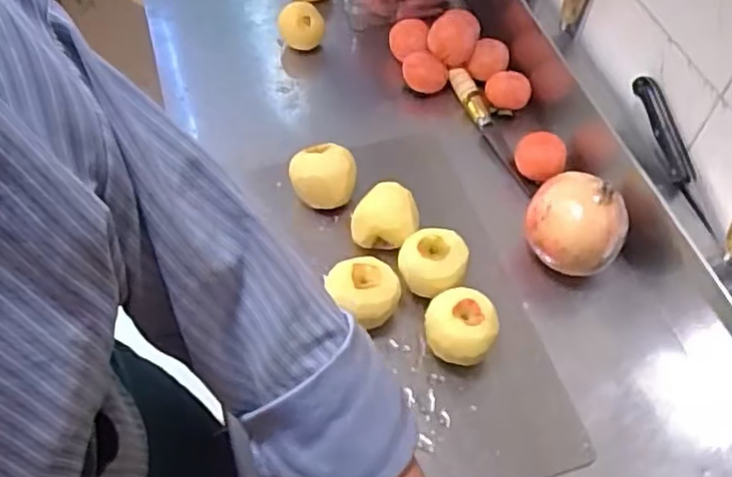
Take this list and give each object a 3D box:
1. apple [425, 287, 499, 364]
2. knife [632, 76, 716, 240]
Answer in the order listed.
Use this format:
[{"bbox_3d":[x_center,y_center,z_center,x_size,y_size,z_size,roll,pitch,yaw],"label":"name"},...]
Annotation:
[{"bbox_3d":[0.084,0.083,0.608,0.062,0.062,0.061,5,55,2],"label":"apple"},{"bbox_3d":[0.286,-0.079,0.627,0.019,0.023,0.162,-13,75,-10],"label":"knife"}]

